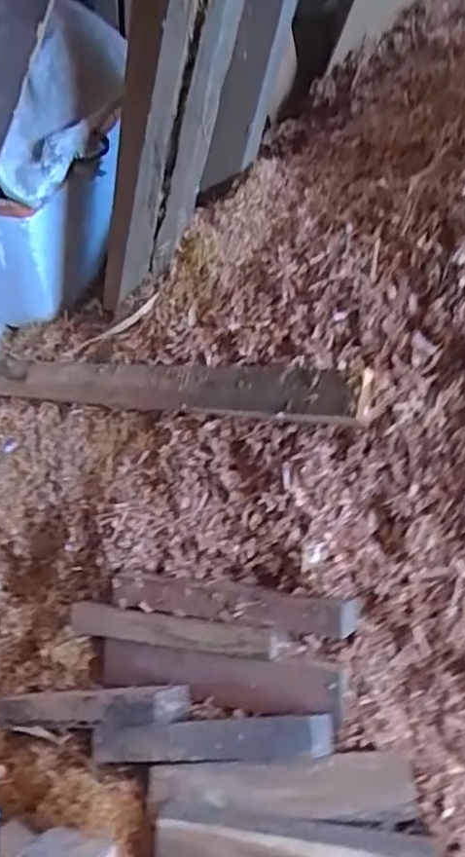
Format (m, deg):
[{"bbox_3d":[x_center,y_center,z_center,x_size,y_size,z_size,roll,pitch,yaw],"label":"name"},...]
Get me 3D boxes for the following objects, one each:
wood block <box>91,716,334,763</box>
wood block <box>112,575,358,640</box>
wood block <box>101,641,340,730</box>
[{"bbox_3d":[-0.033,0.347,0.716,0.282,0.055,0.046,-14,56,22],"label":"wood block"},{"bbox_3d":[-0.009,0.208,0.767,0.305,0.038,0.051,0,55,25],"label":"wood block"},{"bbox_3d":[-0.024,0.293,0.764,0.310,0.043,0.062,-1,56,23],"label":"wood block"}]

